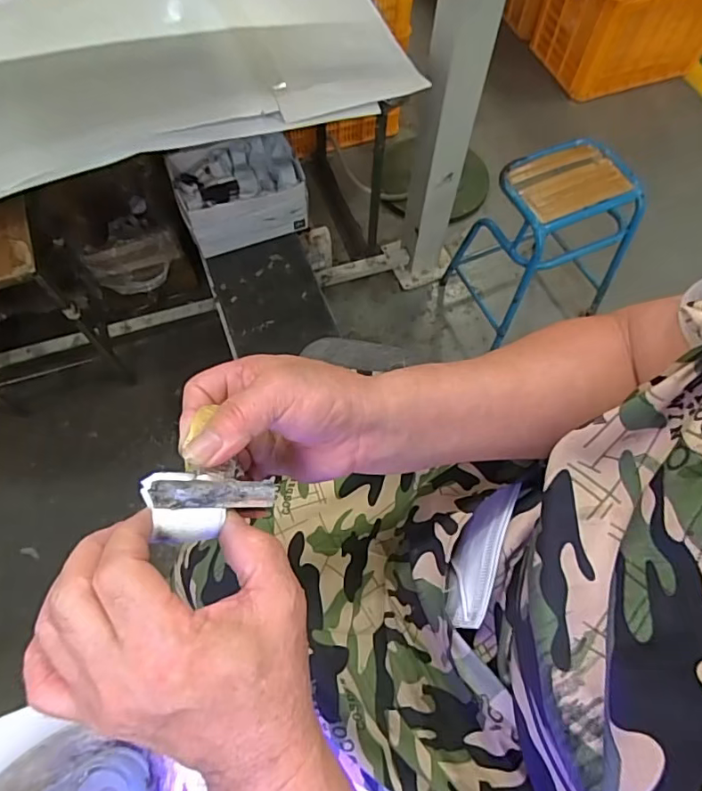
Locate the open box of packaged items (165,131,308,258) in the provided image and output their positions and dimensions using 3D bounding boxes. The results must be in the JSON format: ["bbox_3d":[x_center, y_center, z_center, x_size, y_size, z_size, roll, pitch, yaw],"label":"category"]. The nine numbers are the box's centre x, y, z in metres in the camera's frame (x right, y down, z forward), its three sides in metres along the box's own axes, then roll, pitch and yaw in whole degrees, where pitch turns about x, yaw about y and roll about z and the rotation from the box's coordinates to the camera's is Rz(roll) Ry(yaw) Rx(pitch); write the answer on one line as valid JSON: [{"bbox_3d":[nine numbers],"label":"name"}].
[{"bbox_3d":[-0.285,-0.522,1.355,0.311,0.159,0.205,-14,66,-8],"label":"open box of packaged items"}]

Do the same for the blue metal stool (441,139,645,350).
[{"bbox_3d":[0.549,-0.406,1.483,0.396,0.513,0.297,-17,66,-10],"label":"blue metal stool"}]

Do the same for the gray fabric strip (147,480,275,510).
[{"bbox_3d":[-0.073,0.053,0.283,0.064,0.004,0.015,4,69,-26],"label":"gray fabric strip"}]

